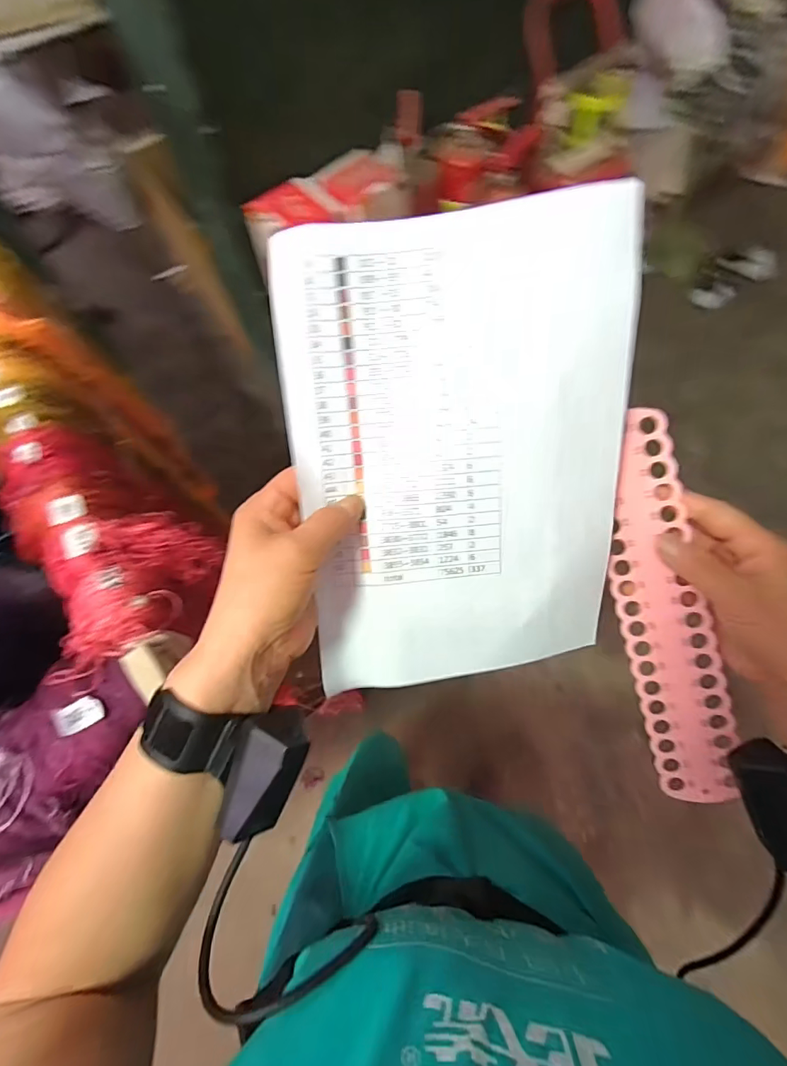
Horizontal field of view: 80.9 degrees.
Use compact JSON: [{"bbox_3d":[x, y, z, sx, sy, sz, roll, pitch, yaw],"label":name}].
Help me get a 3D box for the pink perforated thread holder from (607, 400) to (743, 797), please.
[{"bbox_3d":[0.198,0.060,0.338,0.059,0.007,0.288,-14,95,20],"label":"pink perforated thread holder"}]

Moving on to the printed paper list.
[{"bbox_3d":[0.043,-0.043,0.296,0.203,0.025,0.286,-5,104,3],"label":"printed paper list"}]

